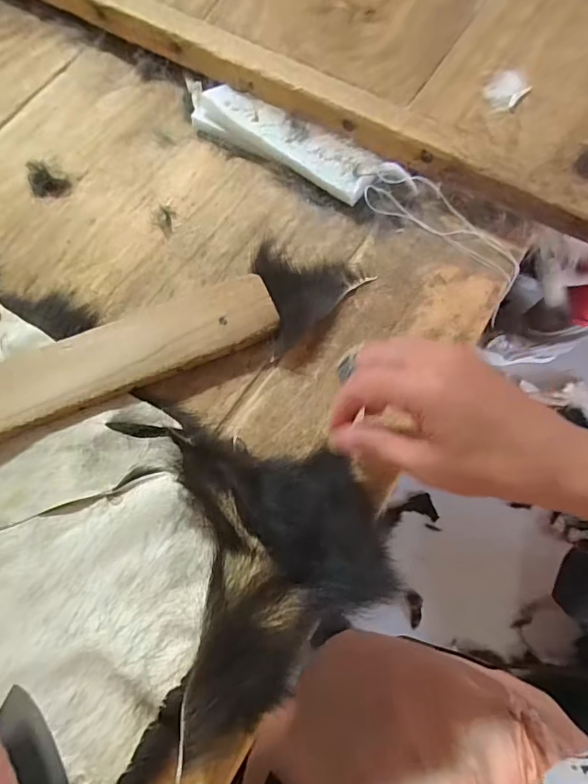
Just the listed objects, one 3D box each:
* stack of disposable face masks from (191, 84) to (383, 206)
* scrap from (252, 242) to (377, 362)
[{"bbox_3d":[-0.007,-0.195,0.377,0.151,0.028,0.040,31,74,13],"label":"stack of disposable face masks"},{"bbox_3d":[0.001,-0.076,0.339,0.085,0.018,0.069,-36,76,-12],"label":"scrap"}]

